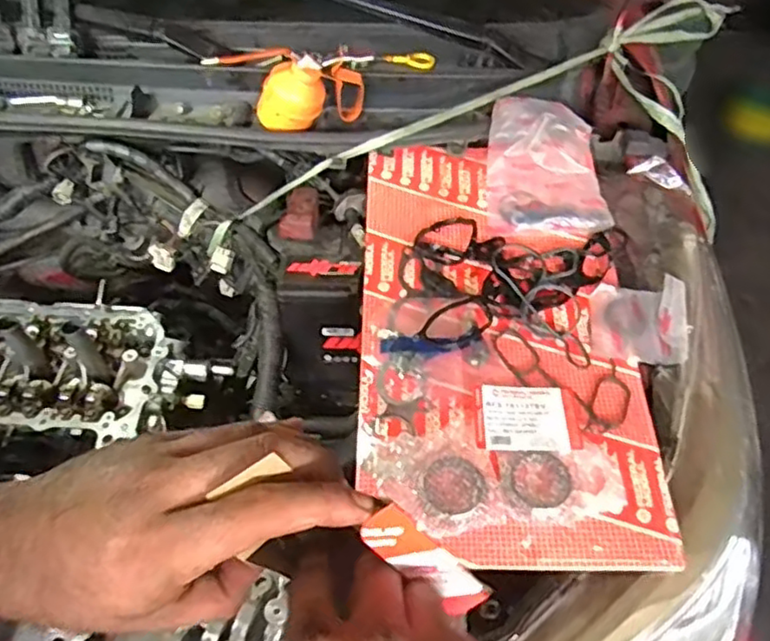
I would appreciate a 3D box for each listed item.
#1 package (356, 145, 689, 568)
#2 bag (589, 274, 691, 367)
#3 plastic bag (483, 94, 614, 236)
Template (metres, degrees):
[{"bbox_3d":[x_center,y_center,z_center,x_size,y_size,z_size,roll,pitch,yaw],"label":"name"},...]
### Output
[{"bbox_3d":[0.134,0.002,0.695,0.311,0.032,0.489,1,56,1],"label":"package"},{"bbox_3d":[0.270,-0.001,0.693,0.095,0.051,0.090,9,44,7],"label":"bag"},{"bbox_3d":[0.196,-0.188,0.792,0.141,0.168,0.047,0,3,7],"label":"plastic bag"}]

